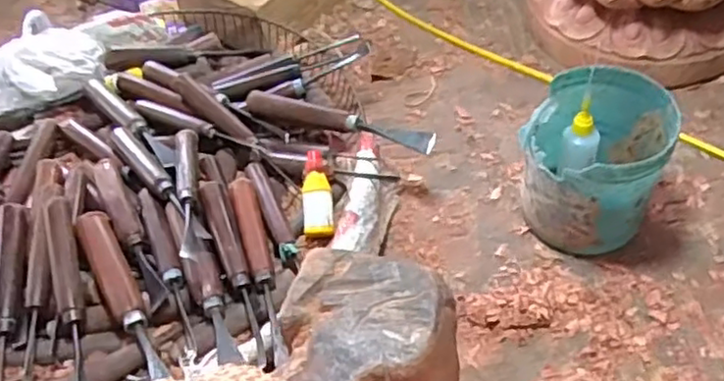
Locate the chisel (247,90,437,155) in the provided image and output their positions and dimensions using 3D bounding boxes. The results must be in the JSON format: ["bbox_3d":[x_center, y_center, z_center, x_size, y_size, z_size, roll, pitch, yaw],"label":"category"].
[{"bbox_3d":[-0.022,-0.065,0.613,0.184,0.020,0.019,15,54,19],"label":"chisel"}]

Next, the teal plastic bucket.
[{"bbox_3d":[0.191,-0.020,0.566,0.104,0.130,0.106,-4,50,5],"label":"teal plastic bucket"}]

